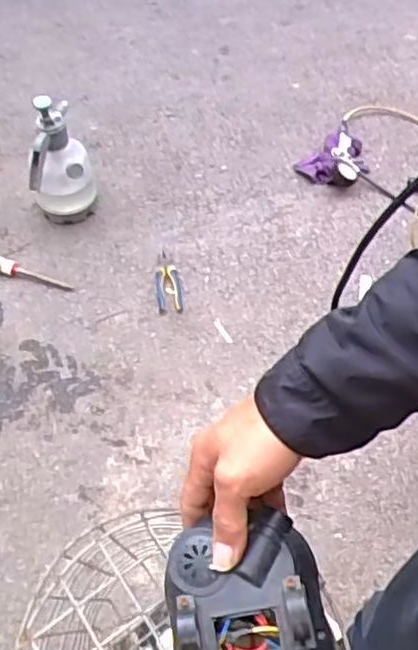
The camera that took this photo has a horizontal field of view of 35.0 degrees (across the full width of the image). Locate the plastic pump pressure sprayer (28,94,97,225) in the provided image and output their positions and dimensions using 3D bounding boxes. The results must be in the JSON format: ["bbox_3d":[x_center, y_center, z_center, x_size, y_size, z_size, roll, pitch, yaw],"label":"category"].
[{"bbox_3d":[-0.366,-0.407,1.605,0.160,0.336,0.169,-16,57,-12],"label":"plastic pump pressure sprayer"}]

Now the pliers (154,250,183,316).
[{"bbox_3d":[-0.102,-0.107,1.612,0.060,0.021,0.181,-7,53,-5],"label":"pliers"}]

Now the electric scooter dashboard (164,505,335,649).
[{"bbox_3d":[0.025,0.186,0.433,0.104,0.055,0.125,-8,53,-6],"label":"electric scooter dashboard"}]

